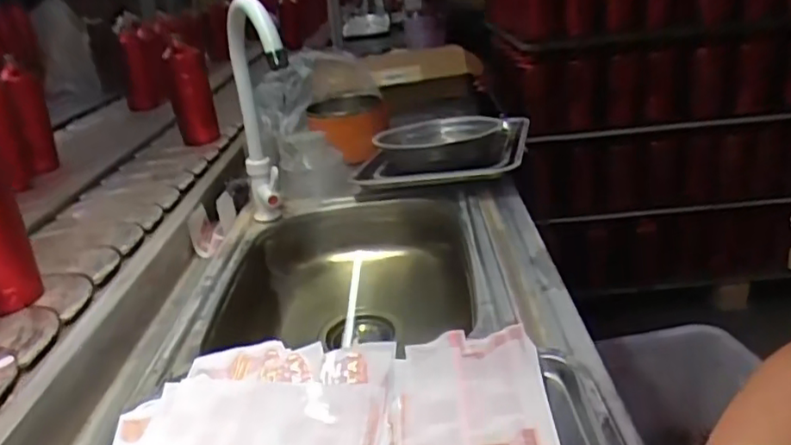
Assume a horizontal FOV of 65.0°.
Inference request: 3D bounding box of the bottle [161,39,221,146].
[{"bbox_3d":[-0.397,-0.250,1.211,0.071,0.188,0.067,-13,26,-18],"label":"bottle"}]

